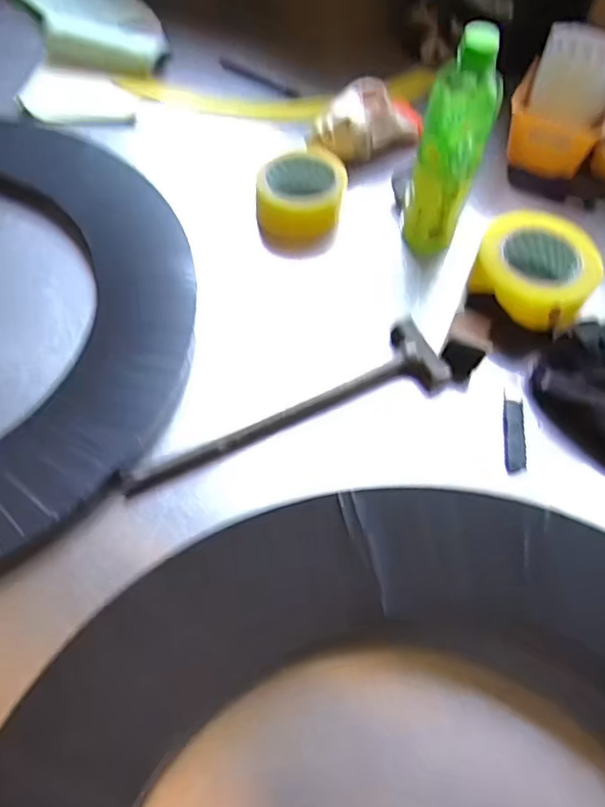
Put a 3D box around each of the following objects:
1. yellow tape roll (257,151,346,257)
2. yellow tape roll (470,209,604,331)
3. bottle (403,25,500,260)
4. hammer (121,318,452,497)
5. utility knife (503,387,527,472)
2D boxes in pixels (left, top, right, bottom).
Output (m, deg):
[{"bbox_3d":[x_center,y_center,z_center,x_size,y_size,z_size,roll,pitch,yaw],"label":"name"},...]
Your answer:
[{"bbox_3d":[-0.002,-0.217,0.699,0.096,0.079,0.079,10,57,4],"label":"yellow tape roll"},{"bbox_3d":[0.229,-0.129,0.630,0.121,0.055,0.122,1,57,-2],"label":"yellow tape roll"},{"bbox_3d":[0.144,-0.247,0.610,0.064,0.204,0.060,14,57,6],"label":"bottle"},{"bbox_3d":[-0.015,0.000,0.556,0.299,0.026,0.070,-20,60,-15],"label":"hammer"},{"bbox_3d":[0.190,0.023,0.558,0.017,0.013,0.083,8,57,2],"label":"utility knife"}]

